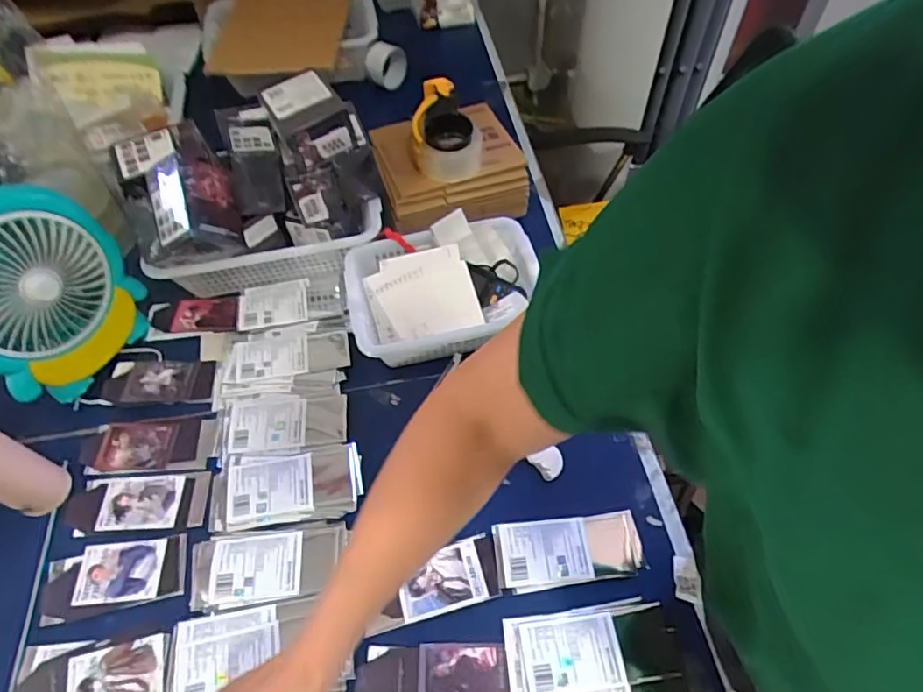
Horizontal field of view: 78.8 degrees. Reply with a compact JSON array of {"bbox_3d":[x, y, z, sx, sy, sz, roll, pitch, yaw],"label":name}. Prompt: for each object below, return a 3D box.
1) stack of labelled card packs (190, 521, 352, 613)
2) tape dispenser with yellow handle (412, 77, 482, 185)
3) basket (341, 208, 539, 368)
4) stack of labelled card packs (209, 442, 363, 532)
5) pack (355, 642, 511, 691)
[{"bbox_3d":[-0.222,0.250,0.643,0.175,0.024,0.081,-8,56,-2],"label":"stack of labelled card packs"},{"bbox_3d":[-0.022,-0.351,0.922,0.109,0.079,0.173,-2,56,1],"label":"tape dispenser with yellow handle"},{"bbox_3d":[-0.024,-0.079,0.798,0.269,0.101,0.193,-10,56,-4],"label":"basket"},{"bbox_3d":[-0.216,0.170,0.692,0.185,0.032,0.095,-8,56,-2],"label":"stack of labelled card packs"},{"bbox_3d":[-0.028,0.348,0.576,0.154,0.012,0.076,-2,56,2],"label":"pack"}]

